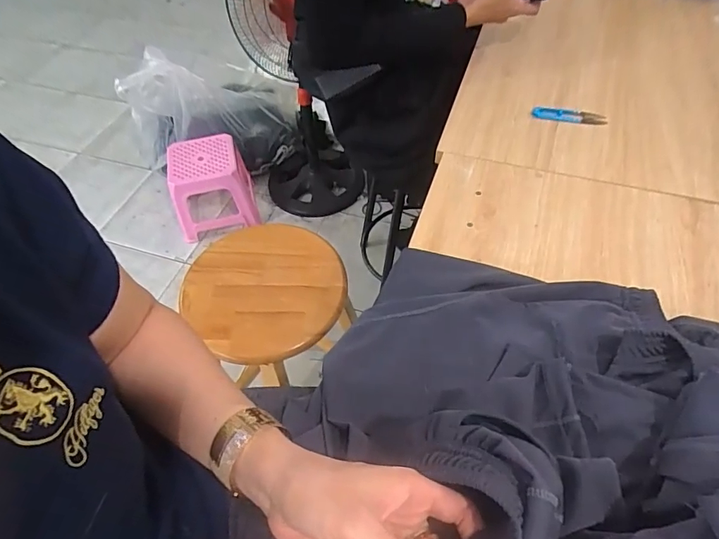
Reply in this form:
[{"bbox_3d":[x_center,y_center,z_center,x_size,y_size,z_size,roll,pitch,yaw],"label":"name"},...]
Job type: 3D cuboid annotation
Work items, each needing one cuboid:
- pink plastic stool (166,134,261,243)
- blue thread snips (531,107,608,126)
[{"bbox_3d":[-0.532,-0.300,1.646,0.268,0.240,0.243,-13,52,-6],"label":"pink plastic stool"},{"bbox_3d":[0.363,-0.267,0.795,0.121,0.008,0.024,14,54,14],"label":"blue thread snips"}]

